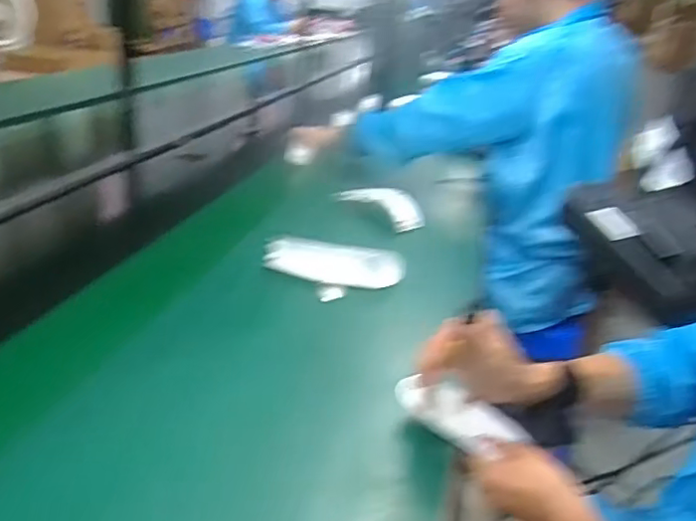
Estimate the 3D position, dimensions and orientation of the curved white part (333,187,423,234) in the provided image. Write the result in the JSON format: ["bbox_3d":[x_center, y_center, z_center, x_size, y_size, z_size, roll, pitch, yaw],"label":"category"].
[{"bbox_3d":[0.062,-0.107,1.164,0.180,0.054,0.076,22,29,30],"label":"curved white part"}]

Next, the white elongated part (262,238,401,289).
[{"bbox_3d":[-0.021,0.000,0.938,0.209,0.028,0.075,6,25,0],"label":"white elongated part"}]

